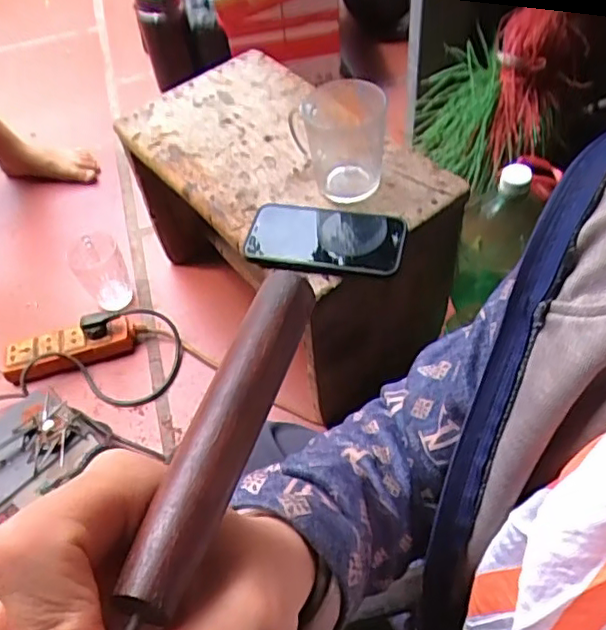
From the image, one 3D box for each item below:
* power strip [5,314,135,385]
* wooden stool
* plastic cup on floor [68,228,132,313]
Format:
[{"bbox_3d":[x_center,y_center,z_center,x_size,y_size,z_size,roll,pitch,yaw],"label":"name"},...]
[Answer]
[{"bbox_3d":[-0.346,0.054,0.906,0.192,0.047,0.051,-13,53,-4],"label":"power strip"},{"bbox_3d":[-0.018,-0.108,0.827,0.240,0.310,0.387,-35,58,-20],"label":"wooden stool"},{"bbox_3d":[-0.318,-0.067,0.963,0.075,0.118,0.071,-22,54,-11],"label":"plastic cup on floor"}]

